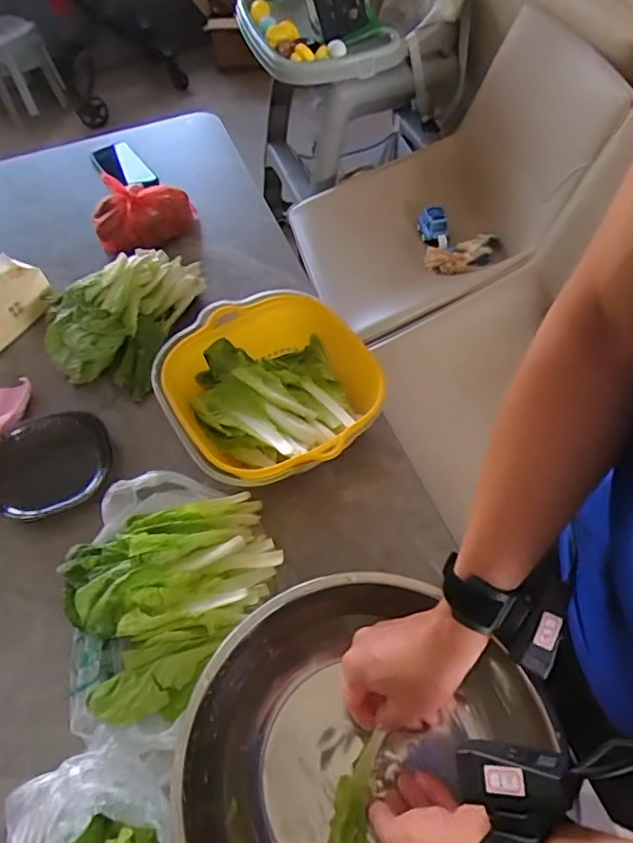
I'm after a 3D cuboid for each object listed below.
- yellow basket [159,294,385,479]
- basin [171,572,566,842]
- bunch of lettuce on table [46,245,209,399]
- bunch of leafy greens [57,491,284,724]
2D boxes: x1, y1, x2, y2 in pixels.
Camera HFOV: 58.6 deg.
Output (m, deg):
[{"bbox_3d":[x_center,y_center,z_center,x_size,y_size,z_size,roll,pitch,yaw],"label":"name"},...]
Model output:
[{"bbox_3d":[-0.049,-0.033,0.668,0.216,0.077,0.225,-33,61,-17],"label":"yellow basket"},{"bbox_3d":[0.033,0.287,0.472,0.277,0.085,0.301,-2,57,2],"label":"basin"},{"bbox_3d":[-0.270,-0.160,0.766,0.153,0.089,0.229,17,59,14],"label":"bunch of lettuce on table"},{"bbox_3d":[-0.145,0.162,0.568,0.221,0.045,0.180,-36,62,-19],"label":"bunch of leafy greens"}]

